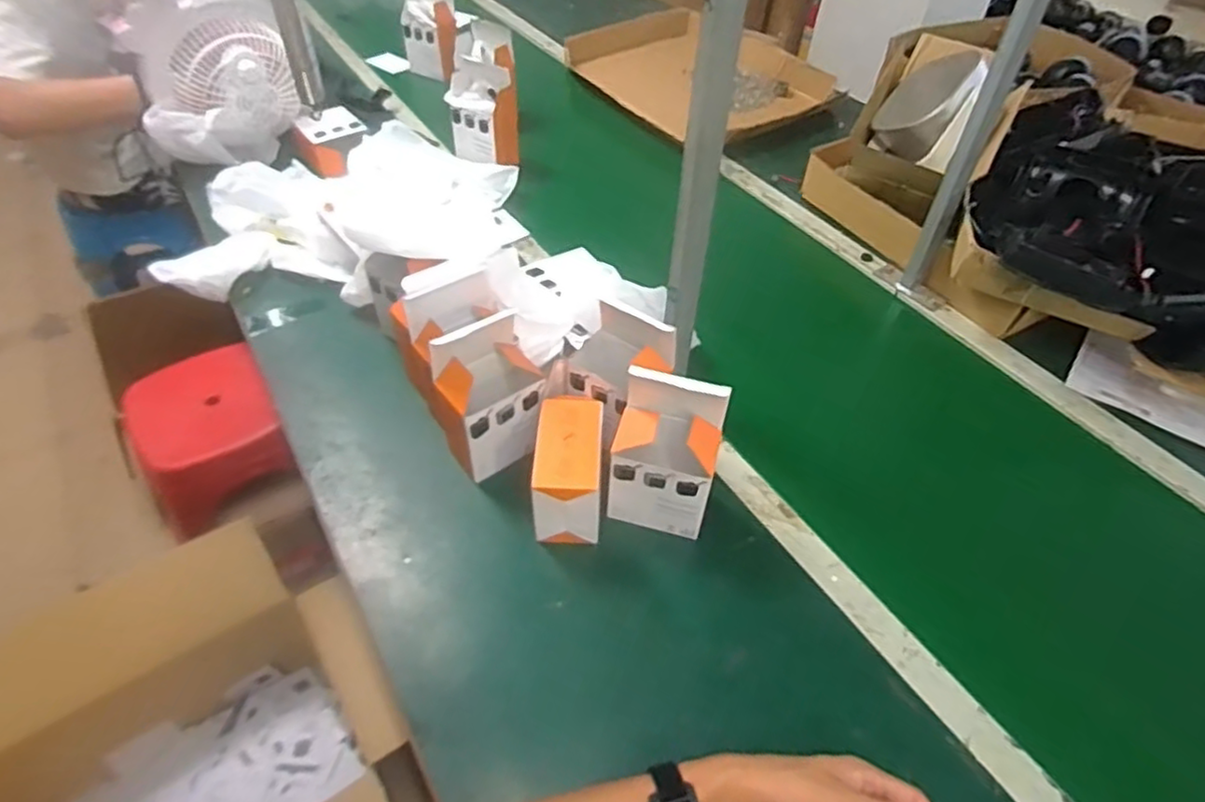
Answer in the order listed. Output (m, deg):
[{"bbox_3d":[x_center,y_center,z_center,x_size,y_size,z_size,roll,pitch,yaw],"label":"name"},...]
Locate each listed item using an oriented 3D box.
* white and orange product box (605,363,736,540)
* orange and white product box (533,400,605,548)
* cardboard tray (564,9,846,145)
[{"bbox_3d":[0.062,0.054,0.651,0.099,0.159,0.070,13,48,10],"label":"white and orange product box"},{"bbox_3d":[-0.034,0.070,0.673,0.066,0.097,0.114,3,47,1],"label":"orange and white product box"},{"bbox_3d":[0.212,-0.679,1.385,0.338,0.090,0.506,-27,54,-25],"label":"cardboard tray"}]

